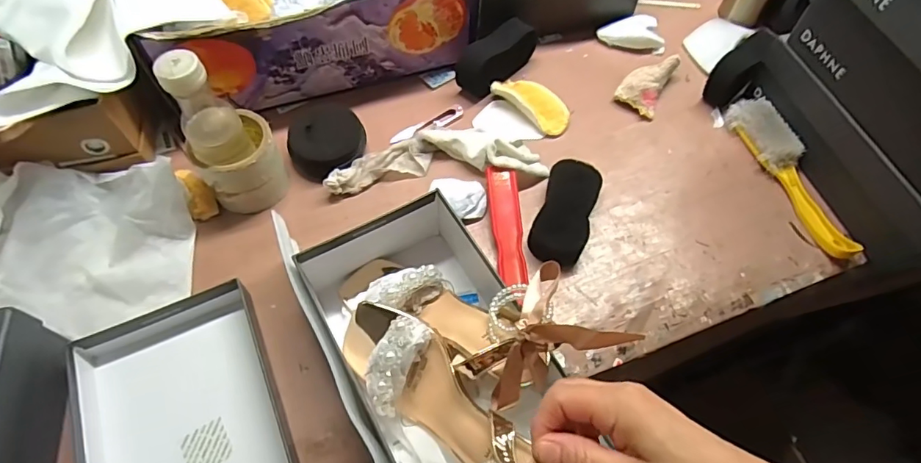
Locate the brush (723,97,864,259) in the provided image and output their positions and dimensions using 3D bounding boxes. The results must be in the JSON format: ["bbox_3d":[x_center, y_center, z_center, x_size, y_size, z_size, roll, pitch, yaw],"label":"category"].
[{"bbox_3d":[0.410,-0.074,0.623,0.052,0.034,0.231,-14,62,-10],"label":"brush"}]

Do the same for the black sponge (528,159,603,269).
[{"bbox_3d":[0.124,-0.023,0.592,0.062,0.029,0.127,18,61,9],"label":"black sponge"}]

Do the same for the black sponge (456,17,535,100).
[{"bbox_3d":[0.048,-0.237,0.687,0.052,0.055,0.119,35,65,17],"label":"black sponge"}]

